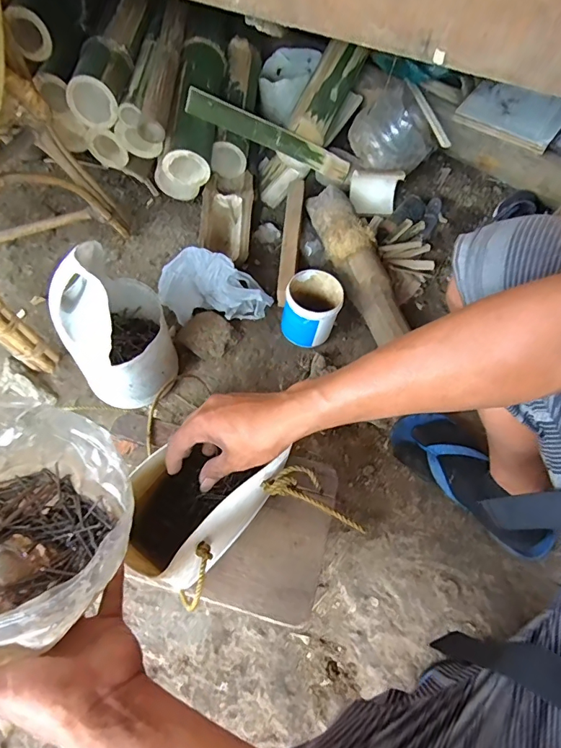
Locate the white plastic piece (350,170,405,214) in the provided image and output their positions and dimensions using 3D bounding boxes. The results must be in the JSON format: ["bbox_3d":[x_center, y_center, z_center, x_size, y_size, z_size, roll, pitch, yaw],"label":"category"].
[{"bbox_3d":[0.206,-0.400,0.976,0.106,0.095,0.042,3,62,-3],"label":"white plastic piece"}]

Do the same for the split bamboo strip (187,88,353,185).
[{"bbox_3d":[-0.011,-0.478,0.898,0.354,0.047,0.021,11,24,-28],"label":"split bamboo strip"}]

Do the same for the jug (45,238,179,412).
[{"bbox_3d":[-0.244,-0.080,0.647,0.142,0.238,0.188,-21,66,-15],"label":"jug"}]

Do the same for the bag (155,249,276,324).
[{"bbox_3d":[-0.118,-0.154,0.789,0.202,0.102,0.088,2,65,0],"label":"bag"}]

